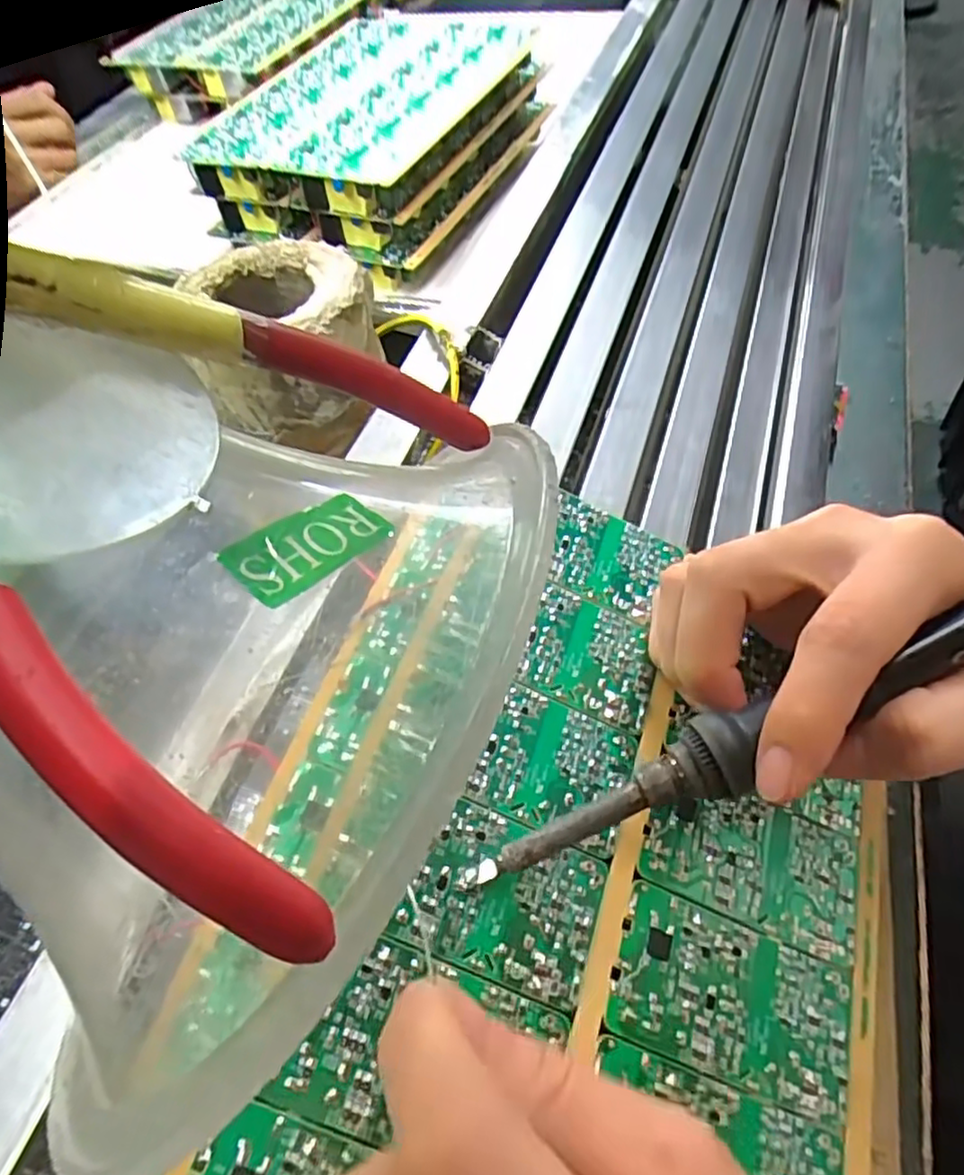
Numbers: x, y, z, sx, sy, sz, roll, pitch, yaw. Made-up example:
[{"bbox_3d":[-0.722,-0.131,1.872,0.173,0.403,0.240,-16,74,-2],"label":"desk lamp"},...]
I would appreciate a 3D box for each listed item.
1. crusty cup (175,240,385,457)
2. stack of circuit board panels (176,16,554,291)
[{"bbox_3d":[-0.096,-0.124,0.350,0.089,0.068,0.100,-16,55,-6],"label":"crusty cup"},{"bbox_3d":[-0.072,-0.313,0.473,0.163,0.058,0.216,18,59,17],"label":"stack of circuit board panels"}]

